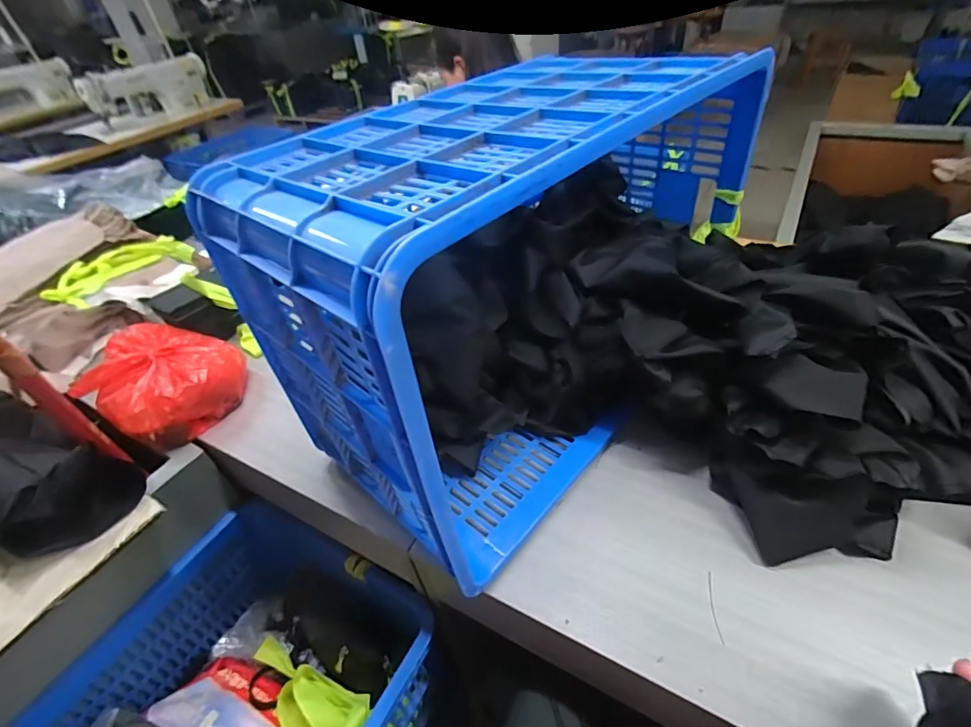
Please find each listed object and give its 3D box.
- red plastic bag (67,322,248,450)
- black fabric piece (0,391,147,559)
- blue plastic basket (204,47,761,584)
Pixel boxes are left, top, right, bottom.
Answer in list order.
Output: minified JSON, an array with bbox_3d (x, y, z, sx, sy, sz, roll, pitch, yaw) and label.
[{"bbox_3d":[-0.529,0.021,0.756,0.230,0.108,0.193,15,47,23],"label":"red plastic bag"},{"bbox_3d":[-0.590,0.152,0.595,0.198,0.137,0.140,11,45,19],"label":"black fabric piece"},{"bbox_3d":[0.051,-0.117,0.589,0.317,0.405,0.588,29,53,33],"label":"blue plastic basket"}]

